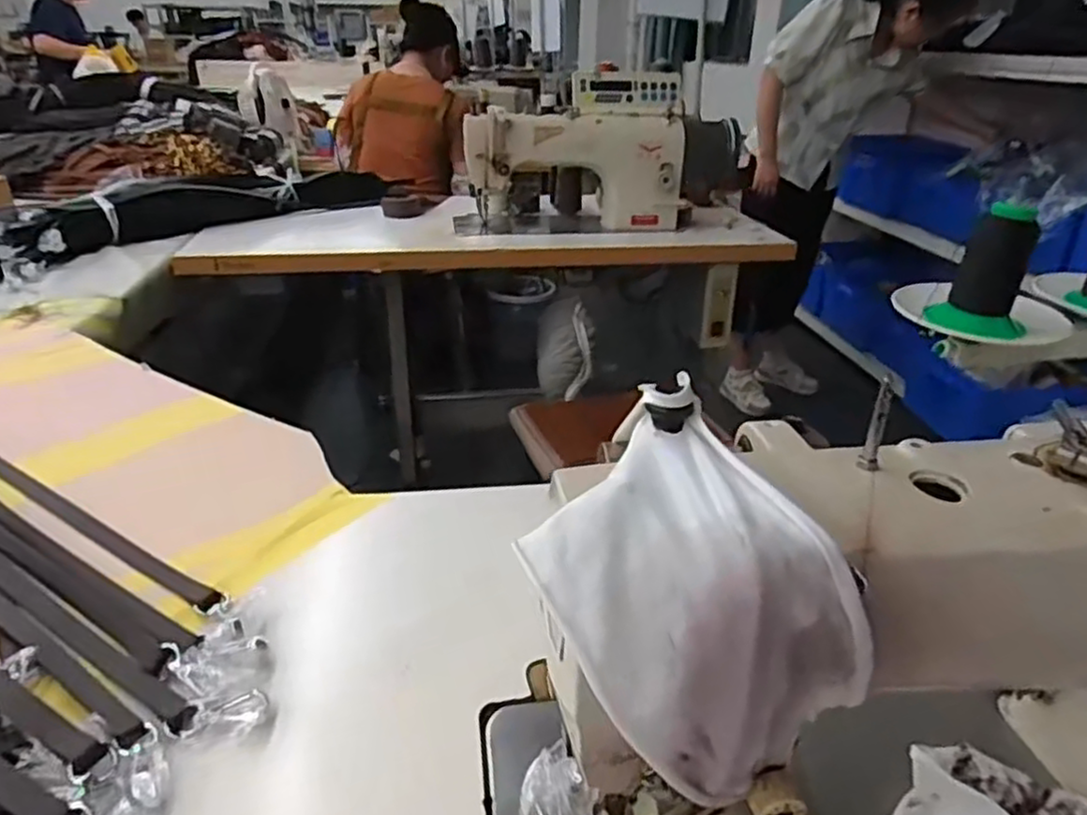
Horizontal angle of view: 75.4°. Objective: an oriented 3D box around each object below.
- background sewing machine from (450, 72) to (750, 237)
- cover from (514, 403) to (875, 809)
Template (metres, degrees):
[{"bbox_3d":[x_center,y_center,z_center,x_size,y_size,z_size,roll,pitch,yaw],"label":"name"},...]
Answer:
[{"bbox_3d":[0.106,-0.519,1.505,0.576,0.317,0.190,0,28,-1],"label":"background sewing machine"},{"bbox_3d":[0.051,0.075,0.243,0.088,0.100,0.093,-21,35,-35],"label":"cover"}]

